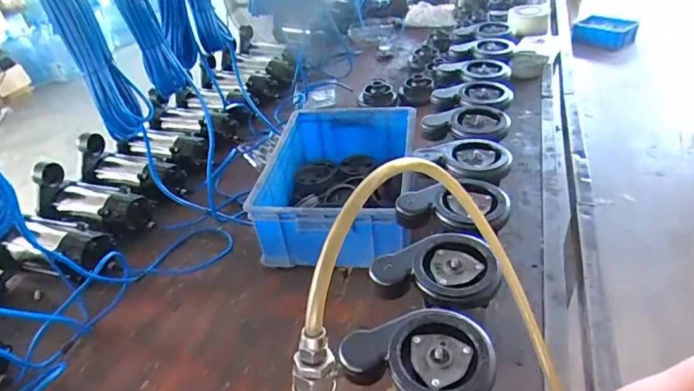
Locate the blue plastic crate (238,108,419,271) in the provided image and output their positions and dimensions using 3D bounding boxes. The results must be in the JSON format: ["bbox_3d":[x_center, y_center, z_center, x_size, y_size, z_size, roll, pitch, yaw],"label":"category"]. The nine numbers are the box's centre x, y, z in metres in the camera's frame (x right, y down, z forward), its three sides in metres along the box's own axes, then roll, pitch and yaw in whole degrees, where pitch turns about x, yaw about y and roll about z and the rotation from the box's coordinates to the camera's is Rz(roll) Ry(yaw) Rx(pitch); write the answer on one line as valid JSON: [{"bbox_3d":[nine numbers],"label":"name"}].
[{"bbox_3d":[-0.008,-0.039,0.984,0.302,0.130,0.403,3,38,13],"label":"blue plastic crate"}]

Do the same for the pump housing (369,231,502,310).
[{"bbox_3d":[0.125,0.097,0.640,0.164,0.046,0.117,11,40,23],"label":"pump housing"}]

